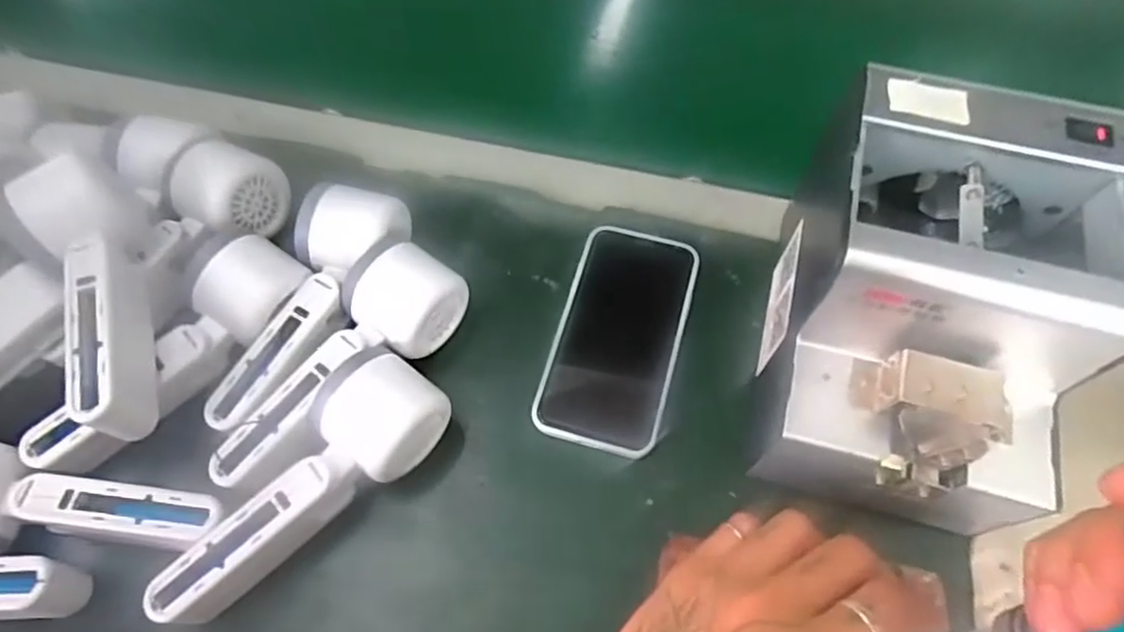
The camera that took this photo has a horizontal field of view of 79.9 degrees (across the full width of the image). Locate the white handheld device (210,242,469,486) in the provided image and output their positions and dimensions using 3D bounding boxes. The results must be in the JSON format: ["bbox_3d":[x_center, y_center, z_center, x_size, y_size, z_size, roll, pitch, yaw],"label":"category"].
[{"bbox_3d":[-0.128,0.028,0.386,0.063,0.062,0.166,33,67,16],"label":"white handheld device"}]

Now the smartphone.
[{"bbox_3d":[0.036,0.012,0.416,0.075,0.009,0.144,14,63,8],"label":"smartphone"}]

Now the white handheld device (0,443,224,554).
[{"bbox_3d":[-0.254,0.102,0.342,0.154,0.050,0.054,9,62,5],"label":"white handheld device"}]

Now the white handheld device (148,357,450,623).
[{"bbox_3d":[-0.131,0.092,0.349,0.060,0.056,0.163,32,66,16],"label":"white handheld device"}]

